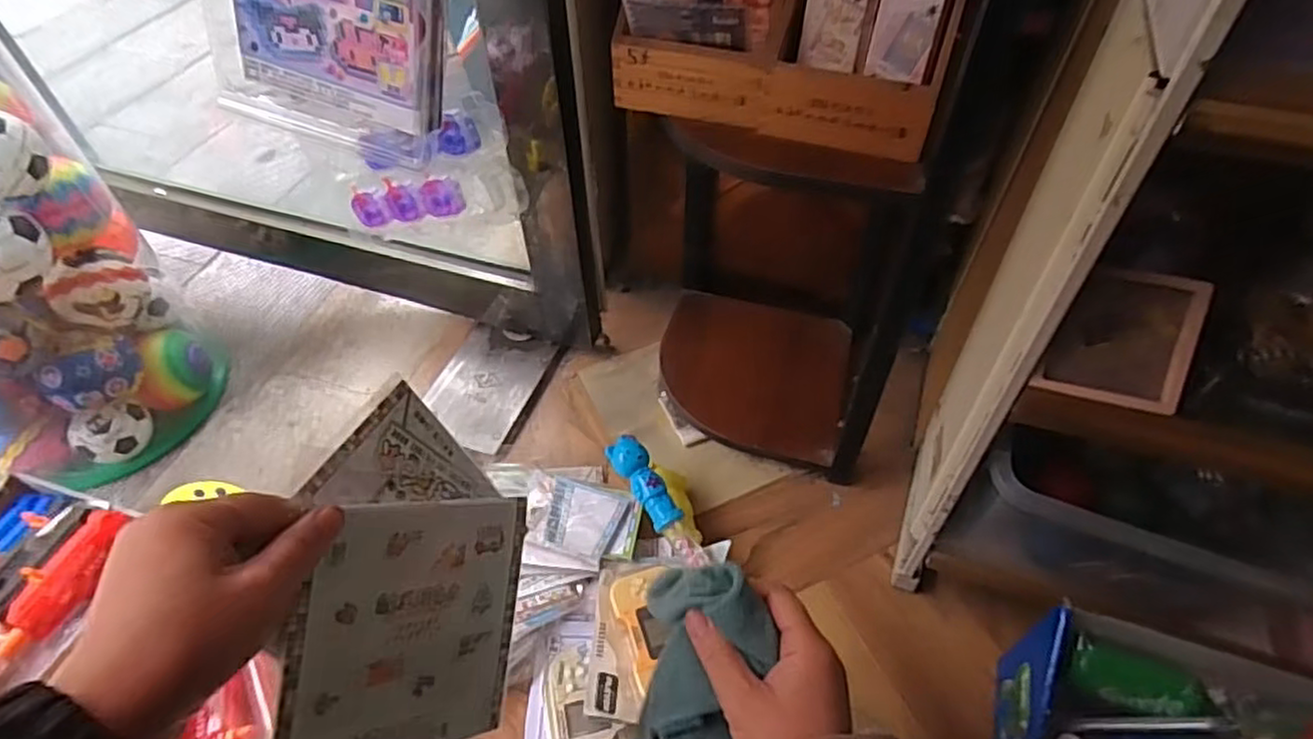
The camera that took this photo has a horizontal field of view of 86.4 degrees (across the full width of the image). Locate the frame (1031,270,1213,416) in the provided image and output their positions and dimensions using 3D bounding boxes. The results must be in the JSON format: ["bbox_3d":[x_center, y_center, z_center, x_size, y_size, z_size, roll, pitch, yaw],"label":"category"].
[{"bbox_3d":[0.312,-0.021,0.470,0.083,0.011,0.088,14,96,20],"label":"frame"}]

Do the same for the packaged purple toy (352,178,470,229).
[{"bbox_3d":[-0.294,-0.196,0.822,0.168,0.047,0.024,1,47,26],"label":"packaged purple toy"}]

